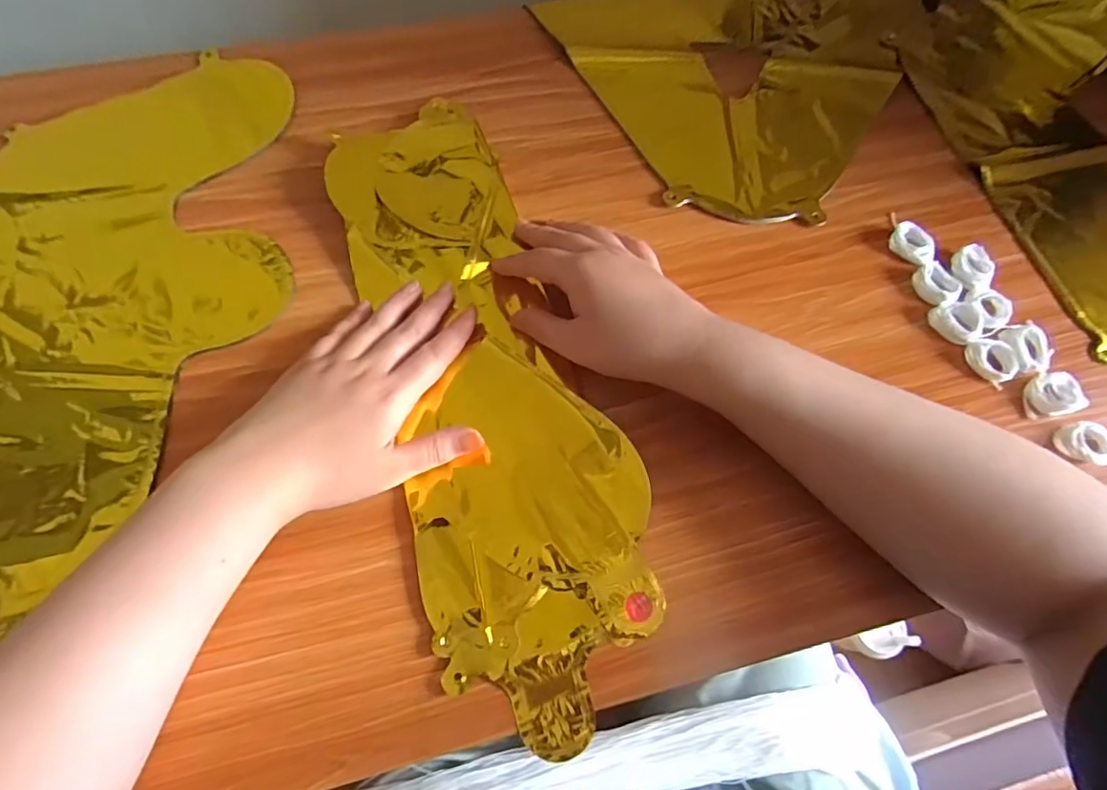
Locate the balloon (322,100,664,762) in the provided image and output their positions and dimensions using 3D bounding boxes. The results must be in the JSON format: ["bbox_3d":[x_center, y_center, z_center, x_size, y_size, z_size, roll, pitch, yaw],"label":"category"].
[{"bbox_3d":[-0.044,-0.020,0.362,0.131,0.019,0.423,-15,69,-9],"label":"balloon"}]

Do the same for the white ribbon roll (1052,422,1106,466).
[{"bbox_3d":[0.332,0.031,0.352,0.021,0.018,0.029,-15,69,-9],"label":"white ribbon roll"}]

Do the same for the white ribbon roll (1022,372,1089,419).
[{"bbox_3d":[0.323,0.000,0.363,0.028,0.015,0.027,1,67,-2],"label":"white ribbon roll"}]

